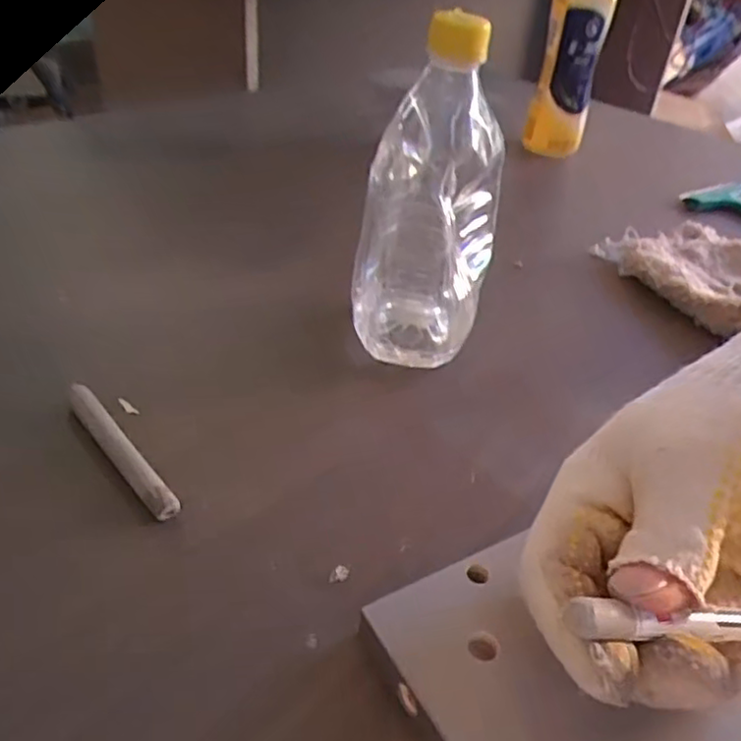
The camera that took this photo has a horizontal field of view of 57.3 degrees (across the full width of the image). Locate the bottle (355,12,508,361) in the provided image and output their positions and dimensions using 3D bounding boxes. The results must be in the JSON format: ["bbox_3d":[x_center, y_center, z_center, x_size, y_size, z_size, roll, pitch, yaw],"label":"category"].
[{"bbox_3d":[0.038,-0.097,0.397,0.062,0.193,0.081,24,42,27],"label":"bottle"}]

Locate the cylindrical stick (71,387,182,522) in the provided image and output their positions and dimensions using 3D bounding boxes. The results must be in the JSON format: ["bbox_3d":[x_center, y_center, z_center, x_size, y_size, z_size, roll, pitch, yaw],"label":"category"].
[{"bbox_3d":[-0.126,0.039,0.339,0.015,0.014,0.103,-28,46,-34],"label":"cylindrical stick"}]

